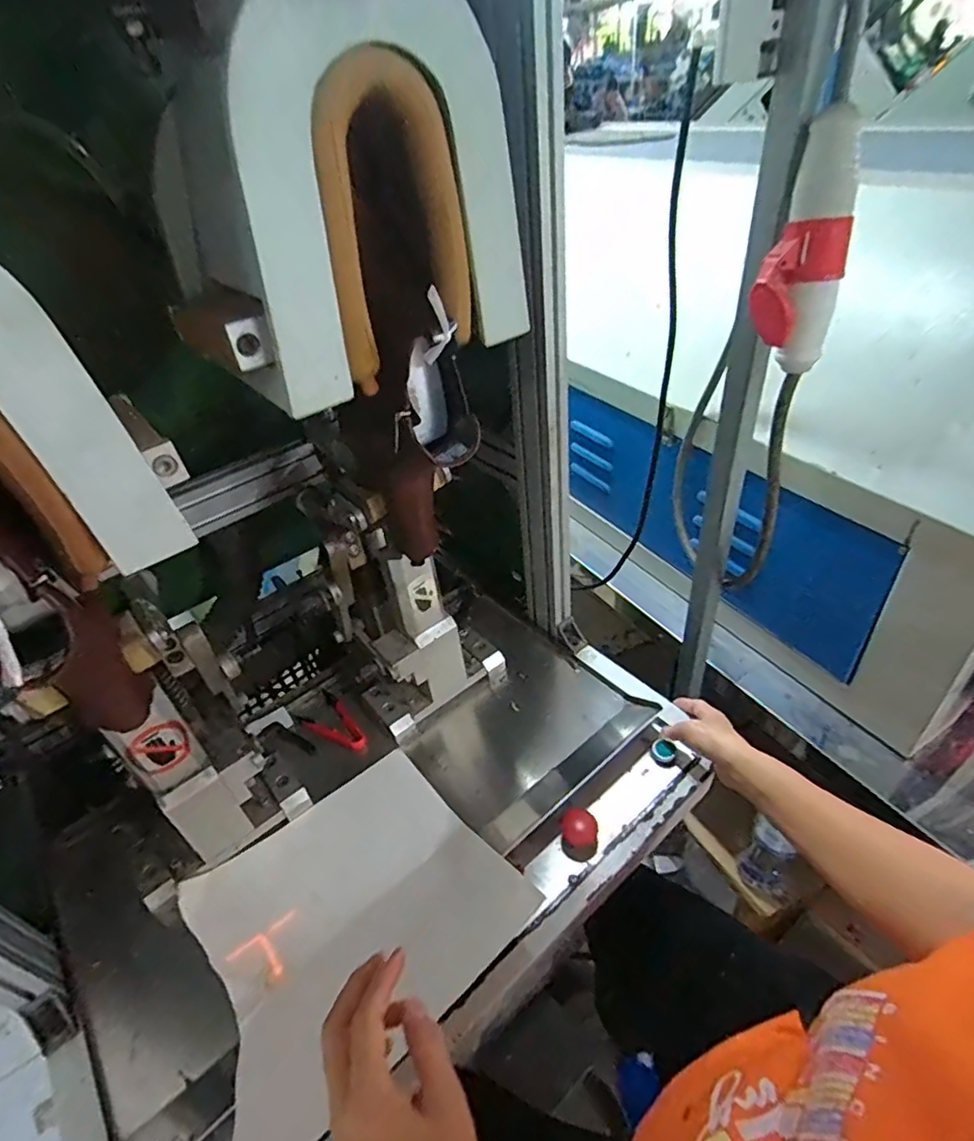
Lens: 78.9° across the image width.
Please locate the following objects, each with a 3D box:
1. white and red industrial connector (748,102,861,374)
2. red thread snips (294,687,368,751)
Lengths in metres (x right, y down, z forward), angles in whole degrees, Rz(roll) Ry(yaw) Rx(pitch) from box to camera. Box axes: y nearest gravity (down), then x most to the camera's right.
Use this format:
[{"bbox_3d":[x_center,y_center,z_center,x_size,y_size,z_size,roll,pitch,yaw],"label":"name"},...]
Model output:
[{"bbox_3d":[0.270,-0.272,0.504,0.064,0.182,0.051,10,43,20],"label":"white and red industrial connector"},{"bbox_3d":[-0.202,0.200,0.771,0.059,0.025,0.112,-35,48,-29],"label":"red thread snips"}]

